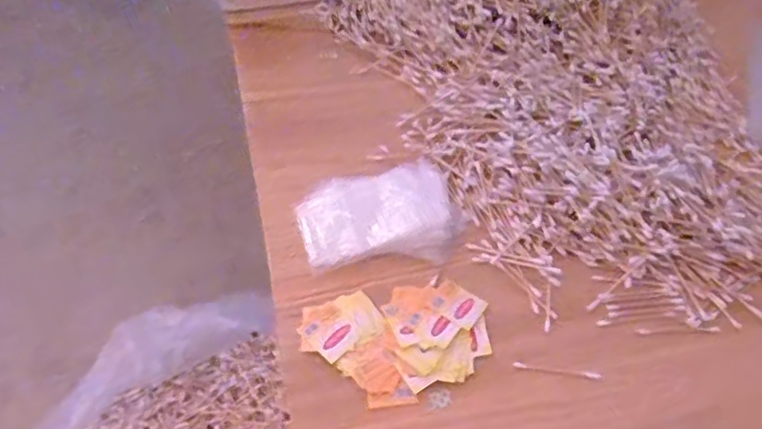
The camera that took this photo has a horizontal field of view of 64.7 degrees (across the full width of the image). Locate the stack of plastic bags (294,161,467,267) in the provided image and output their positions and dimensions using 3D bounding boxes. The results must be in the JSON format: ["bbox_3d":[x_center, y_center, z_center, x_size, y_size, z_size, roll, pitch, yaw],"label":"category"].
[{"bbox_3d":[0.000,0.002,0.545,0.142,0.022,0.089,-12,57,-12],"label":"stack of plastic bags"}]

